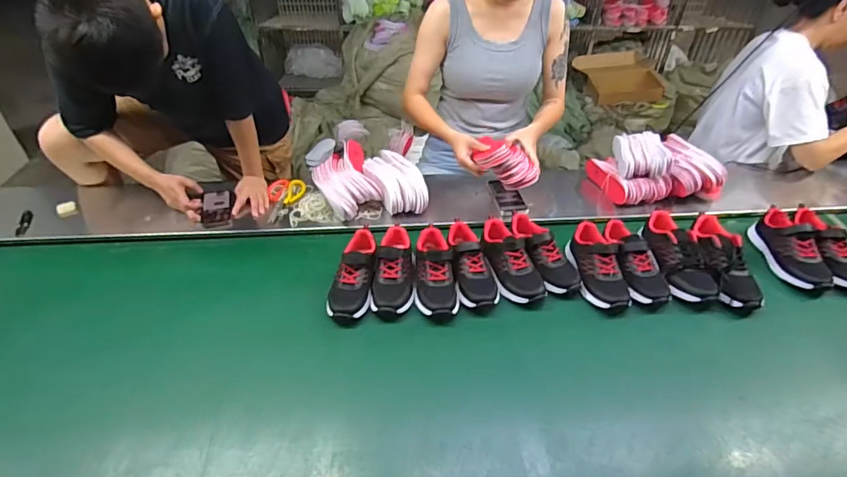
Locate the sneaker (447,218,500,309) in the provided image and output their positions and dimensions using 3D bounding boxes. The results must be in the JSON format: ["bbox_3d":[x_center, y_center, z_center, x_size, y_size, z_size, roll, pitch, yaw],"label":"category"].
[{"bbox_3d":[0.109,0.055,1.030,0.091,0.082,0.227,-1,40,-5],"label":"sneaker"}]

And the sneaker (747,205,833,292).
[{"bbox_3d":[0.861,0.014,1.067,0.096,0.080,0.228,5,40,1],"label":"sneaker"}]

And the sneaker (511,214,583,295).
[{"bbox_3d":[0.272,0.027,1.050,0.101,0.080,0.227,-11,42,-17],"label":"sneaker"}]

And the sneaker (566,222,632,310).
[{"bbox_3d":[0.388,0.057,1.030,0.096,0.082,0.218,0,40,-4],"label":"sneaker"}]

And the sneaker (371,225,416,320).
[{"bbox_3d":[-0.069,0.069,1.021,0.097,0.082,0.226,2,40,-1],"label":"sneaker"}]

